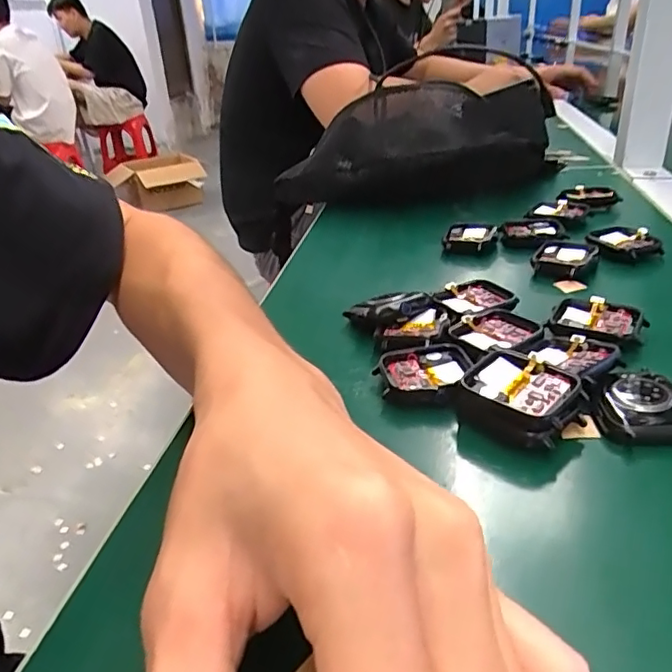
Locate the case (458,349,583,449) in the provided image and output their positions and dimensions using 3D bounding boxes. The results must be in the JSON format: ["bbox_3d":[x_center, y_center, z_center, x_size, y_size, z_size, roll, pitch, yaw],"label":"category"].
[{"bbox_3d":[0.076,0.025,0.244,0.043,0.014,0.042,18,35,36],"label":"case"}]

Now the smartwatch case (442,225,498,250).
[{"bbox_3d":[0.102,-0.074,0.444,0.036,0.016,0.031,8,30,21],"label":"smartwatch case"}]

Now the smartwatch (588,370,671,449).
[{"bbox_3d":[0.128,0.032,0.244,0.039,0.016,0.037,3,29,13],"label":"smartwatch"}]

